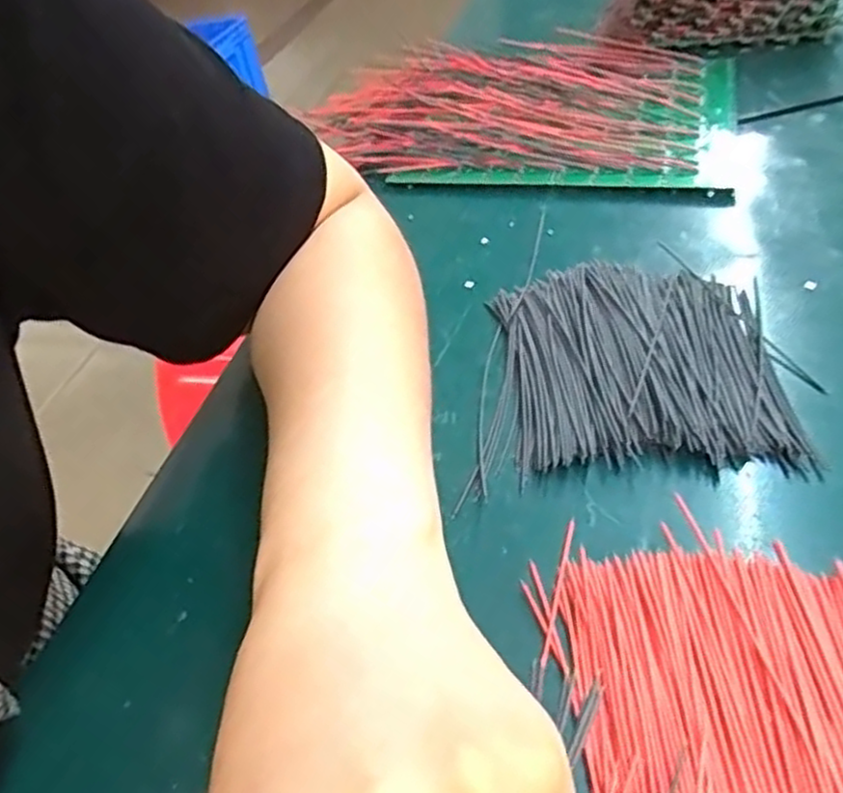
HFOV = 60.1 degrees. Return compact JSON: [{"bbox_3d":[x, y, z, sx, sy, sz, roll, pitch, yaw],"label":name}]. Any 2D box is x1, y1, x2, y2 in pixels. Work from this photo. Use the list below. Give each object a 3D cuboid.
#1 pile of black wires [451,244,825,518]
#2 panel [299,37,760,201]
[{"bbox_3d":[0.092,-0.016,0.320,0.129,0.014,0.132,2,45,9],"label":"pile of black wires"},{"bbox_3d":[0.075,-0.209,0.518,0.286,0.019,0.203,7,46,14],"label":"panel"}]

